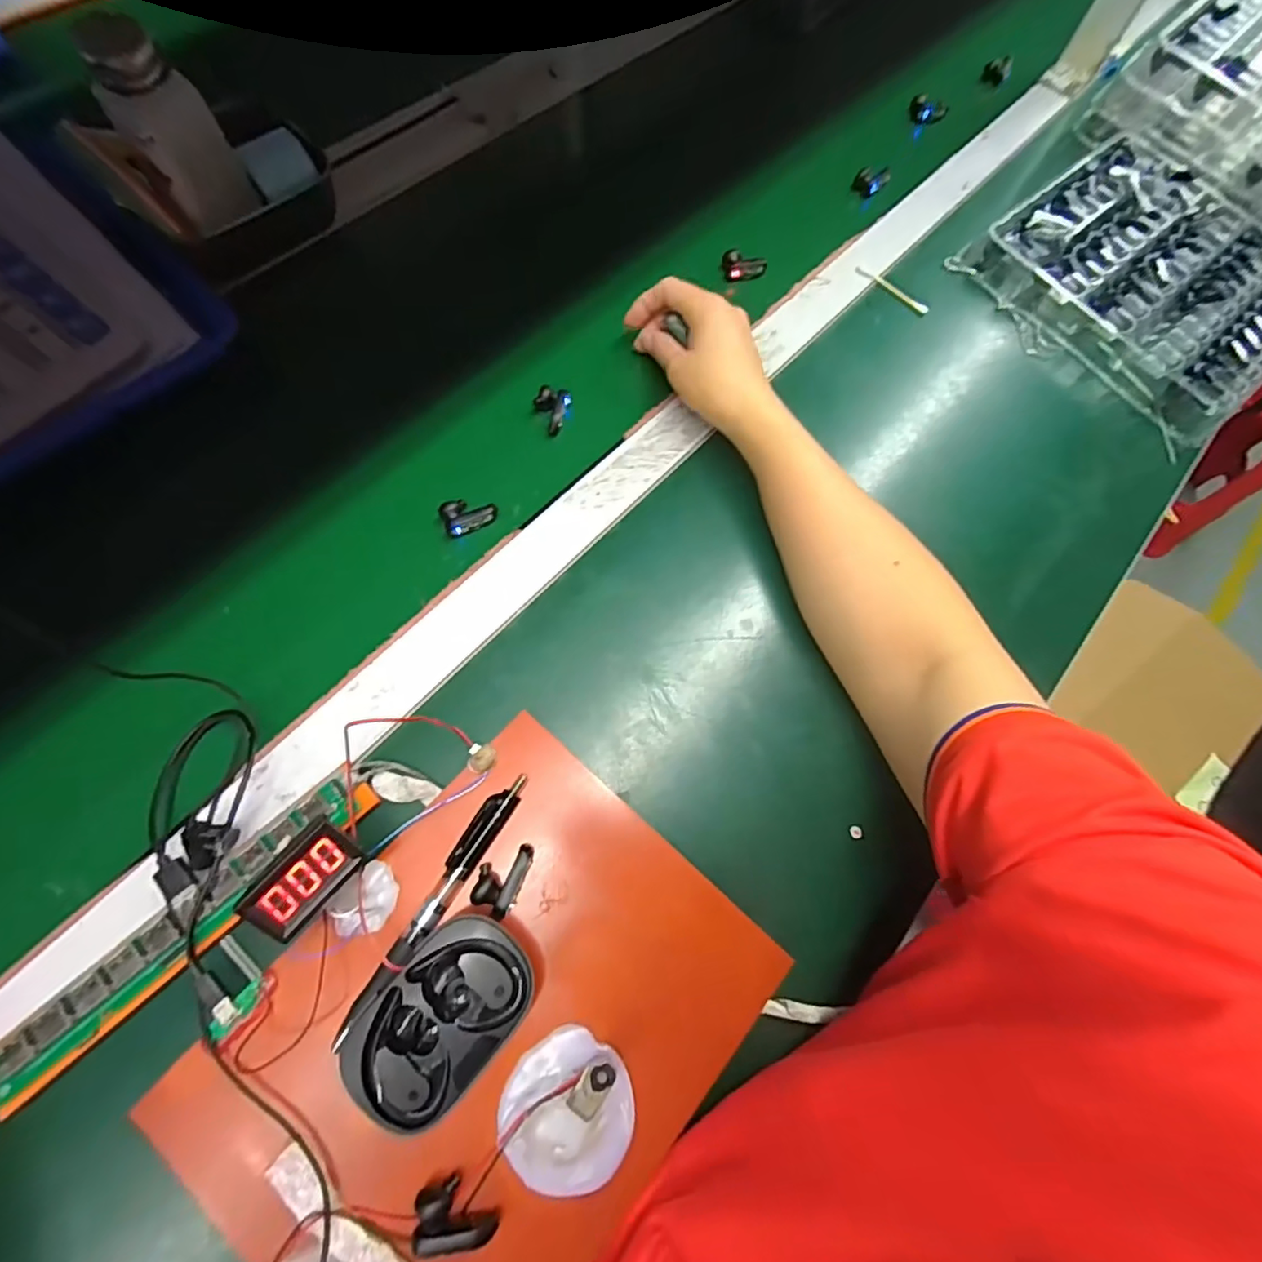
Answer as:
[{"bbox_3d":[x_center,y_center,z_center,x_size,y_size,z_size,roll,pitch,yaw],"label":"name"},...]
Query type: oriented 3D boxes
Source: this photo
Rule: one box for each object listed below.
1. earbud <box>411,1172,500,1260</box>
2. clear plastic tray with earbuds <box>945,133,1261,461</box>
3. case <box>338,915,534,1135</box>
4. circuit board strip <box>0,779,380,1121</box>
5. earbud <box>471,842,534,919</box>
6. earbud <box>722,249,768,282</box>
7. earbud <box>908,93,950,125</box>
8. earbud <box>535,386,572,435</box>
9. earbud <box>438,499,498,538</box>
[{"bbox_3d":[-0.077,0.256,0.255,0.033,0.013,0.022,-7,71,-8],"label":"earbud"},{"bbox_3d":[0.464,-0.319,0.518,0.256,0.039,0.259,-37,78,-17],"label":"clear plastic tray with earbuds"},{"bbox_3d":[-0.086,0.179,0.271,0.056,0.021,0.085,36,71,7],"label":"case"},{"bbox_3d":[-0.215,0.146,0.289,0.192,0.010,0.029,-41,103,-20],"label":"circuit board strip"},{"bbox_3d":[-0.067,0.127,0.303,0.023,0.010,0.036,22,70,2],"label":"earbud"},{"bbox_3d":[0.096,-0.308,0.490,0.036,0.012,0.021,6,70,-4],"label":"earbud"},{"bbox_3d":[0.298,-0.521,0.585,0.038,0.020,0.027,24,70,3],"label":"earbud"},{"bbox_3d":[-0.059,-0.163,0.431,0.024,0.016,0.034,20,70,1],"label":"earbud"},{"bbox_3d":[-0.110,-0.079,0.399,0.035,0.016,0.024,-23,74,-13],"label":"earbud"}]

